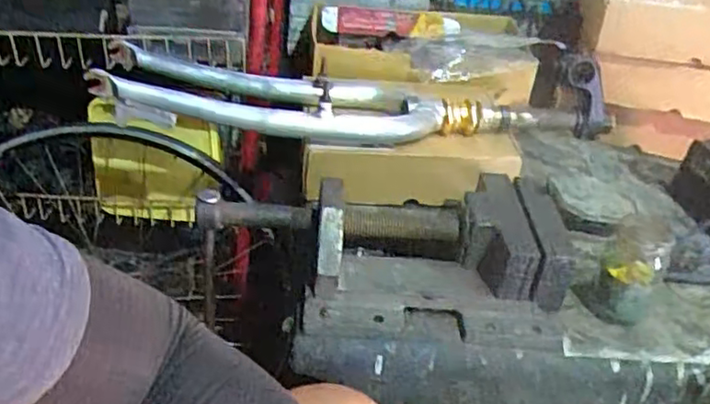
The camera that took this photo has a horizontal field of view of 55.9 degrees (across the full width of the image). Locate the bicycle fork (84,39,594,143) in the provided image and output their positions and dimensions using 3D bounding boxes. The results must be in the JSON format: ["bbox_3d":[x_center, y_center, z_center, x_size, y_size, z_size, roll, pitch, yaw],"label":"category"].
[{"bbox_3d":[-0.009,-0.134,0.839,0.579,0.059,0.166,3,35,-6],"label":"bicycle fork"}]

